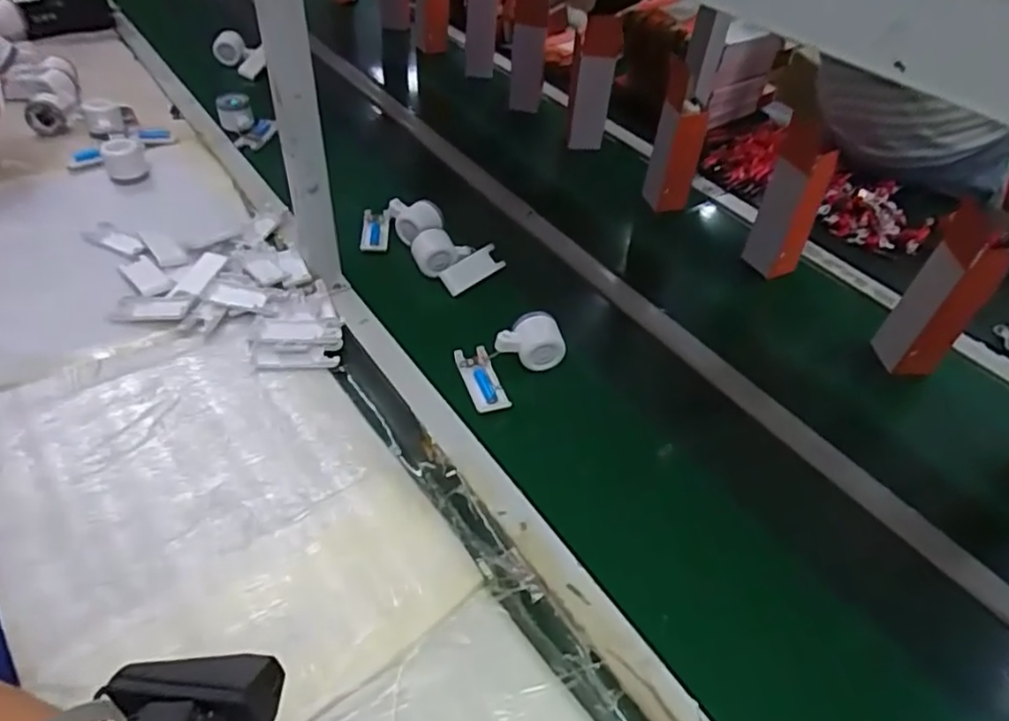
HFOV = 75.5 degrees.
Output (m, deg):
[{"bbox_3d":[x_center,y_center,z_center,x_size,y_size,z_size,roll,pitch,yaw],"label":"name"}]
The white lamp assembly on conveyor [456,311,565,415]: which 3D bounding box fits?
[{"bbox_3d":[0.014,0.001,0.785,0.126,0.064,0.092,-11,47,-16],"label":"white lamp assembly on conveyor"}]

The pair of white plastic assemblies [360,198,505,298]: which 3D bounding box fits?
[{"bbox_3d":[-0.118,-0.174,0.953,0.223,0.066,0.085,26,48,19],"label":"pair of white plastic assemblies"}]

